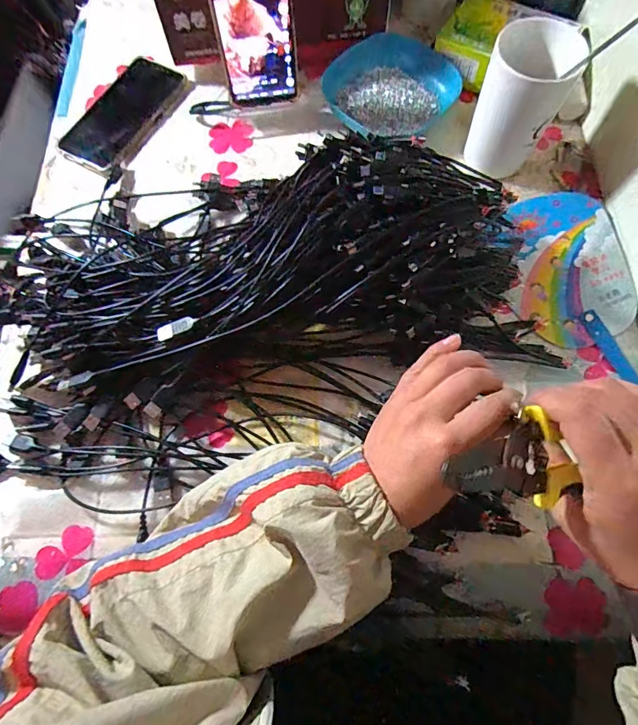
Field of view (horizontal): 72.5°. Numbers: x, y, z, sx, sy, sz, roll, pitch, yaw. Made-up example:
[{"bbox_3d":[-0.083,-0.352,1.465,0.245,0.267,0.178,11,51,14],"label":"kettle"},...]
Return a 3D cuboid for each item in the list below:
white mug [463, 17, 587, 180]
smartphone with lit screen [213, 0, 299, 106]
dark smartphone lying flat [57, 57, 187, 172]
[{"bbox_3d":[0.192,-0.249,0.426,0.071,0.117,0.087,33,75,11],"label":"white mug"},{"bbox_3d":[-0.062,-0.332,0.420,0.073,0.161,0.008,-8,62,-3],"label":"smartphone with lit screen"},{"bbox_3d":[-0.230,-0.295,0.510,0.082,0.008,0.163,30,75,10],"label":"dark smartphone lying flat"}]

